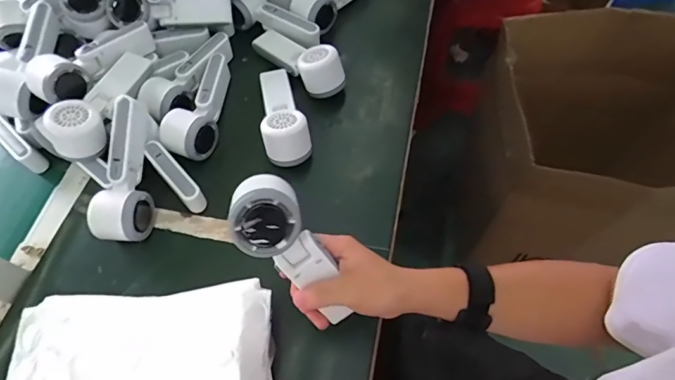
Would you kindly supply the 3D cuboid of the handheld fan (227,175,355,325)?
[{"bbox_3d":[-0.035,0.056,0.385,0.065,0.050,0.148,-44,113,-19],"label":"handheld fan"}]

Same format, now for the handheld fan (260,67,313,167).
[{"bbox_3d":[-0.078,-0.108,0.580,0.057,0.061,0.159,-14,61,-5],"label":"handheld fan"}]

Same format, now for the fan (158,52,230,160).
[{"bbox_3d":[-0.192,-0.114,0.593,0.066,0.047,0.164,-1,61,3],"label":"fan"}]

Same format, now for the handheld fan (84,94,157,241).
[{"bbox_3d":[-0.254,-0.025,0.521,0.059,0.052,0.164,3,83,2],"label":"handheld fan"}]

